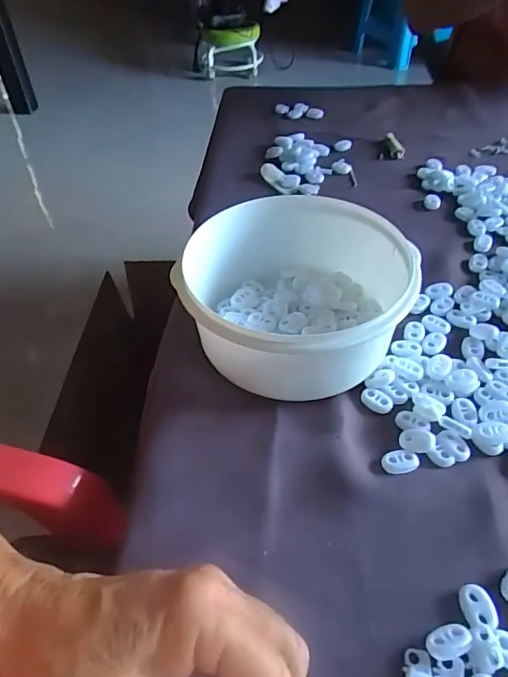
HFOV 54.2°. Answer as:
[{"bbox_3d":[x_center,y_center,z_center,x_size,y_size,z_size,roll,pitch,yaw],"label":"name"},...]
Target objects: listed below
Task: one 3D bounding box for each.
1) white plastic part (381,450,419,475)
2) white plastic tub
[{"bbox_3d":[0.091,0.077,0.309,0.022,0.005,0.014,-9,47,-5],"label":"white plastic part"},{"bbox_3d":[0.032,-0.031,0.366,0.161,0.072,0.158,4,47,8],"label":"white plastic tub"}]

